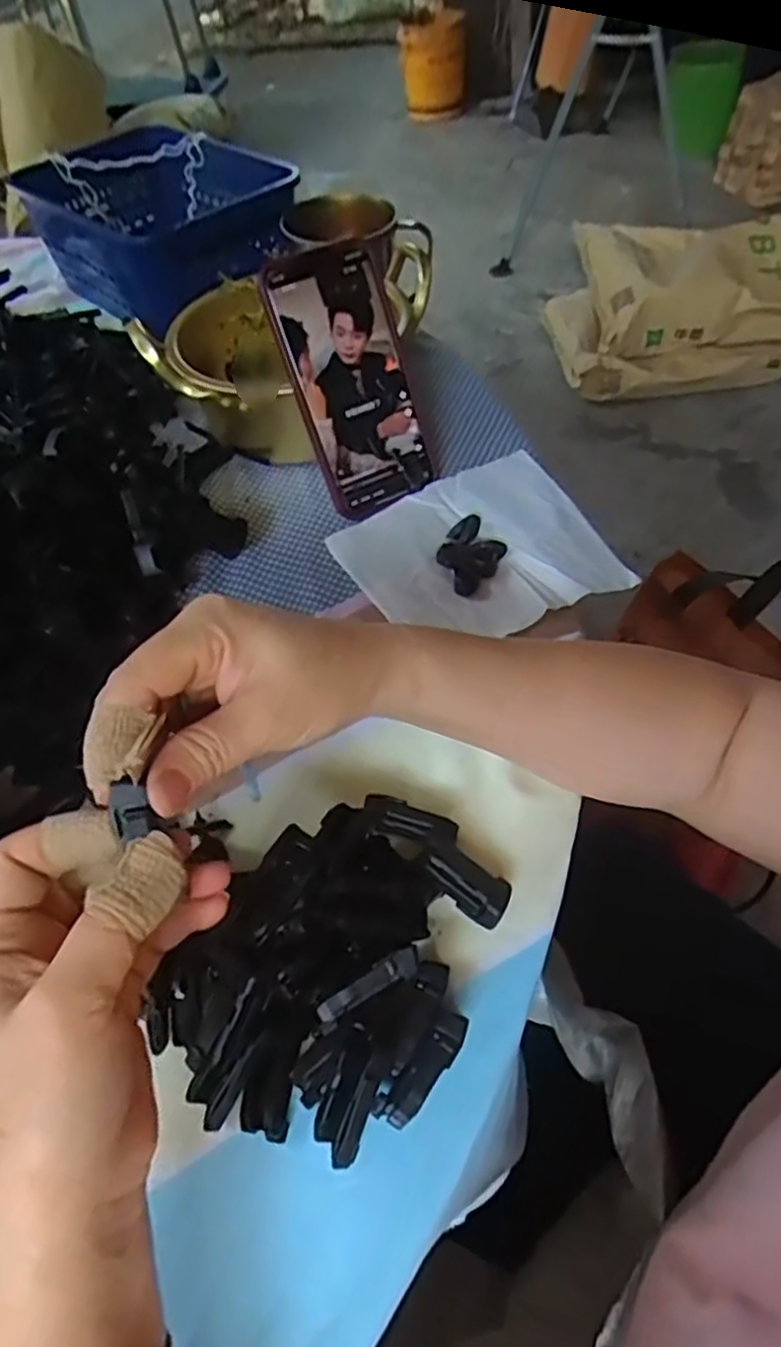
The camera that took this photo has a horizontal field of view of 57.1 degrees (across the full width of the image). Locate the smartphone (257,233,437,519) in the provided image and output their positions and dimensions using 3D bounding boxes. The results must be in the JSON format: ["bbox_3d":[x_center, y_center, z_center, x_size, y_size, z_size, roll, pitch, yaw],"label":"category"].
[{"bbox_3d":[-0.021,-0.187,0.459,0.081,0.153,0.011,-24,20,-13],"label":"smartphone"}]

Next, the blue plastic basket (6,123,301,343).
[{"bbox_3d":[-0.216,-0.420,0.673,0.251,0.089,0.167,32,62,23],"label":"blue plastic basket"}]

